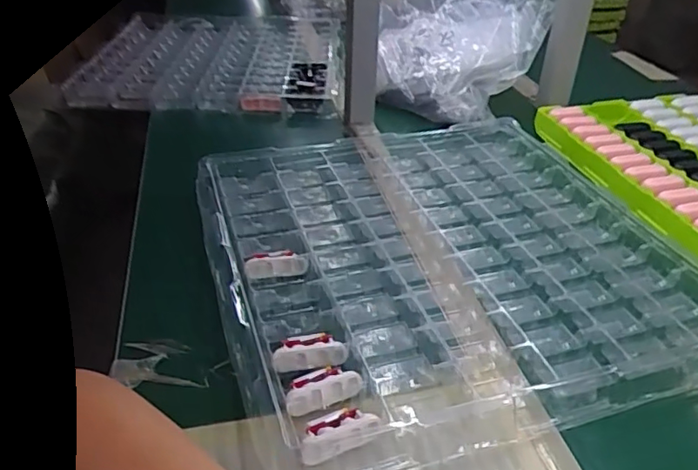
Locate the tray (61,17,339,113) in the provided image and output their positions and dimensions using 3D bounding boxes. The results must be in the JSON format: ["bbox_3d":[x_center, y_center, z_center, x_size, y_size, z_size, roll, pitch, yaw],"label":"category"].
[{"bbox_3d":[-0.246,-0.344,1.101,0.447,0.040,0.465,1,35,-1],"label":"tray"}]

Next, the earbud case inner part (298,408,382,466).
[{"bbox_3d":[-0.009,0.144,0.425,0.059,0.014,0.027,-17,38,-23],"label":"earbud case inner part"}]

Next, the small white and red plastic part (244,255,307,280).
[{"bbox_3d":[-0.075,0.029,0.591,0.062,0.023,0.019,-8,35,-12],"label":"small white and red plastic part"}]

